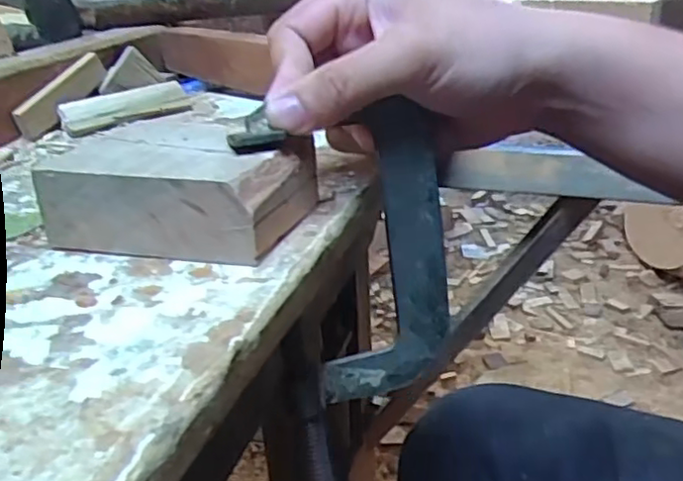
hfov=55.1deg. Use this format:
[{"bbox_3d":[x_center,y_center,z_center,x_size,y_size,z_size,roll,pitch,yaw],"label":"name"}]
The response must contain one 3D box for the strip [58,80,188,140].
[{"bbox_3d":[-0.145,-0.091,0.442,0.087,0.025,0.004,-24,-11,-37],"label":"strip"}]

